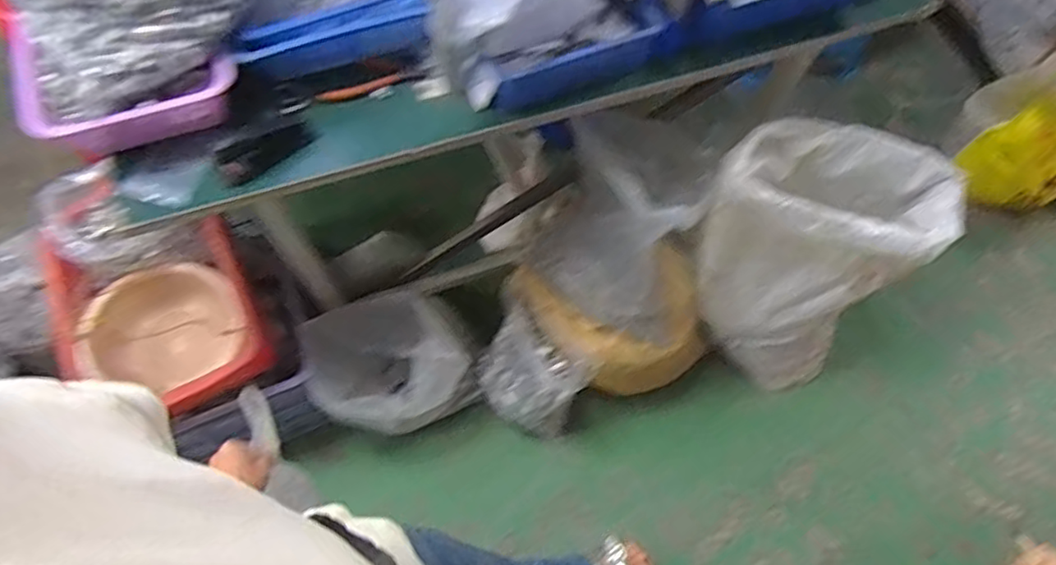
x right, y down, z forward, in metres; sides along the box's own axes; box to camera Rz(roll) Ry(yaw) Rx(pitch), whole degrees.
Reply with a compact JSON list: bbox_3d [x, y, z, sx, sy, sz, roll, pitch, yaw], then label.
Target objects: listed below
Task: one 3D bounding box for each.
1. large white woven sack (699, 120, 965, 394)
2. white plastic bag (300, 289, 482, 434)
[{"bbox_3d":[0.518,-0.039,1.245,0.397,0.537,0.300,26,66,9],"label":"large white woven sack"},{"bbox_3d":[-0.274,0.178,1.290,0.284,0.285,0.241,-28,69,-15],"label":"white plastic bag"}]

